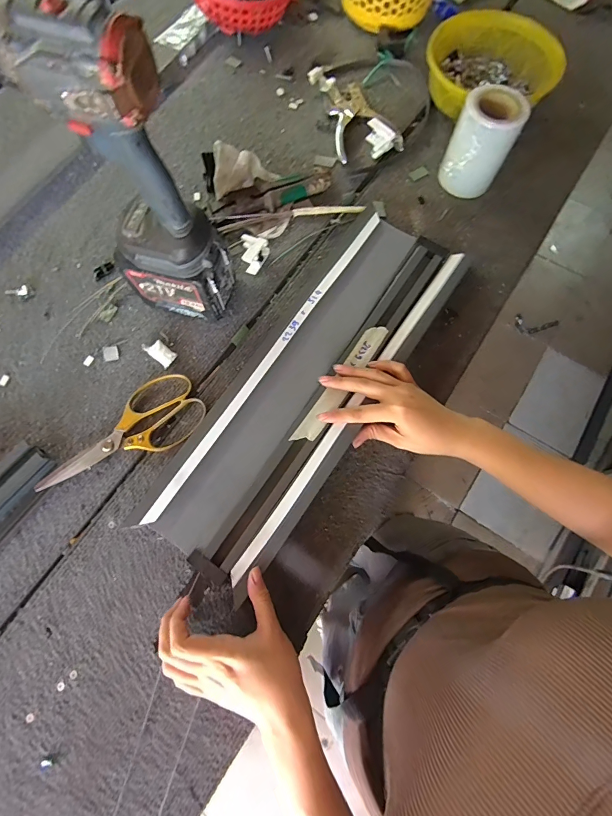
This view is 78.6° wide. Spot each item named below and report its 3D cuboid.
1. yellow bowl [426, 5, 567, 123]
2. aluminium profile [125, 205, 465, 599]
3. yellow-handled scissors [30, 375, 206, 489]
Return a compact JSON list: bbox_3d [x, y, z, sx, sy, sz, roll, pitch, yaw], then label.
[{"bbox_3d":[0.268,-0.522,0.575,0.187,0.067,0.168,-13,72,-3],"label":"yellow bowl"},{"bbox_3d":[0.013,-0.037,0.449,0.152,0.039,0.473,33,75,12],"label":"aluminium profile"},{"bbox_3d":[-0.212,0.031,0.427,0.192,0.012,0.084,-32,74,-9],"label":"yellow-handled scissors"}]

